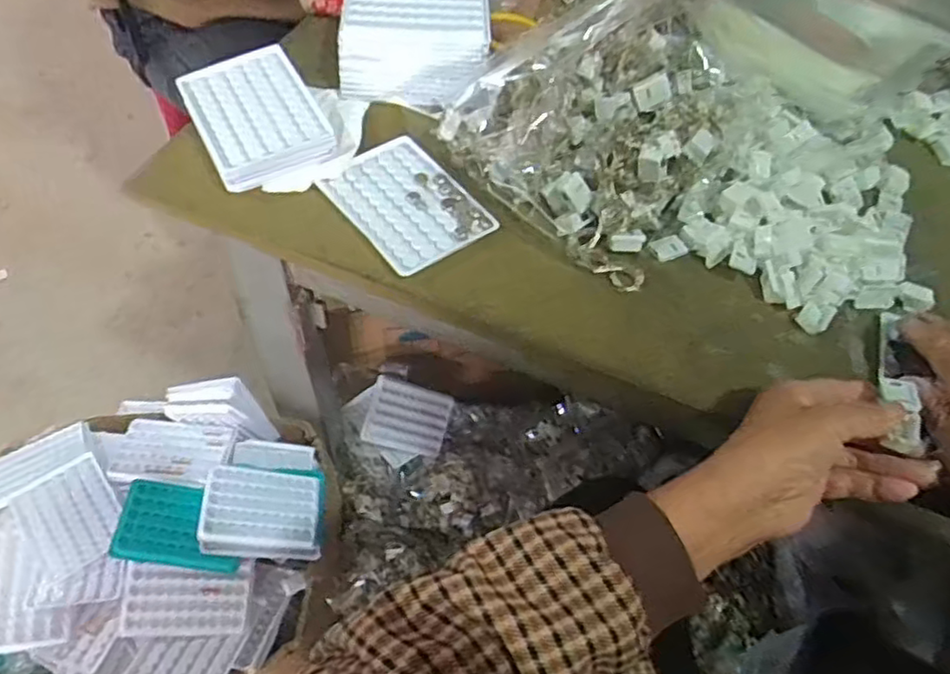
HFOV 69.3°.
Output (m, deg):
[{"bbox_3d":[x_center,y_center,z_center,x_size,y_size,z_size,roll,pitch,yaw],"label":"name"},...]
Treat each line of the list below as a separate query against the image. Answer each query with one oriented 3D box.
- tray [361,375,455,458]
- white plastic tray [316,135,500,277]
[{"bbox_3d":[-0.097,0.121,1.012,0.125,0.103,0.013,17,12,-25],"label":"tray"},{"bbox_3d":[-0.056,-0.109,0.554,0.093,0.014,0.126,-31,62,-22],"label":"white plastic tray"}]

